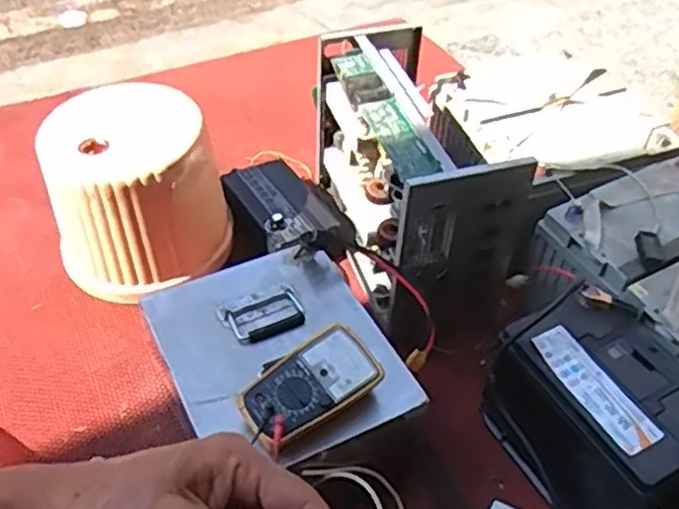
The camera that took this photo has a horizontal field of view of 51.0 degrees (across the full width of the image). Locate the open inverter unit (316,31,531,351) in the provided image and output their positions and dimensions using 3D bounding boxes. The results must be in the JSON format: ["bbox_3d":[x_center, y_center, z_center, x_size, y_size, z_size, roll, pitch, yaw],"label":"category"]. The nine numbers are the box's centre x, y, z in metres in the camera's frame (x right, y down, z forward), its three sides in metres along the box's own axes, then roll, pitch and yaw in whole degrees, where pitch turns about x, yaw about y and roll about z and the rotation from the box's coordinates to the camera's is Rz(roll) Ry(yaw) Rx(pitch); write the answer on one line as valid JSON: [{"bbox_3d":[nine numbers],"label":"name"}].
[{"bbox_3d":[0.118,-0.127,1.155,0.206,0.306,0.464,-15,50,-16],"label":"open inverter unit"}]

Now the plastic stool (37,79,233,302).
[{"bbox_3d":[-0.329,-0.103,1.163,0.269,0.256,0.233,-14,50,-16],"label":"plastic stool"}]

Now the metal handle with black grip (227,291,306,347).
[{"bbox_3d":[-0.096,0.085,0.951,0.096,0.012,0.058,-22,53,-22],"label":"metal handle with black grip"}]

